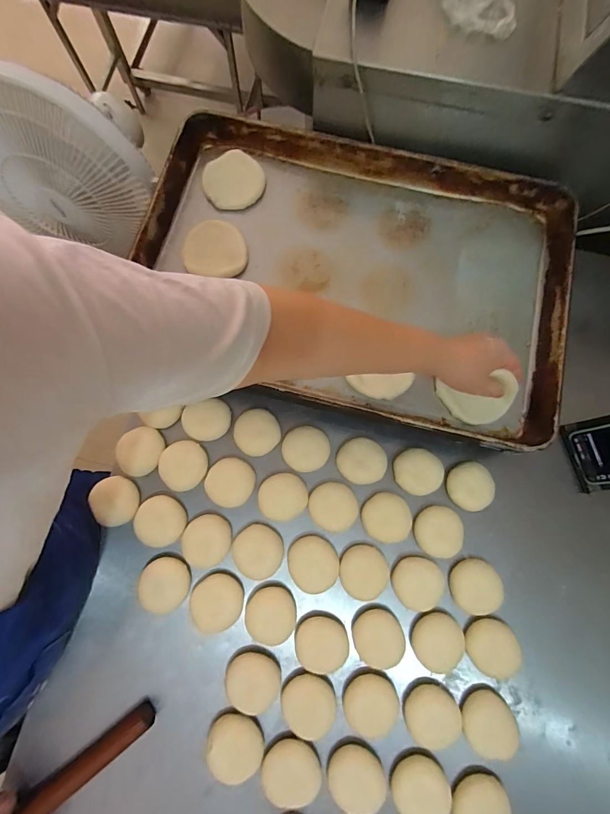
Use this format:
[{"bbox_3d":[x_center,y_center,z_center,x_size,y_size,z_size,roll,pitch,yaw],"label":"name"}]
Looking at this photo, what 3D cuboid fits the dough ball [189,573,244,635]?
[{"bbox_3d":[-0.116,0.258,0.470,0.069,0.013,0.069,0,78,-1],"label":"dough ball"}]

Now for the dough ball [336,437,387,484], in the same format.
[{"bbox_3d":[0.081,0.077,0.509,0.069,0.014,0.063,0,78,-1],"label":"dough ball"}]

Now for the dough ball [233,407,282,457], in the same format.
[{"bbox_3d":[-0.068,0.036,0.514,0.063,0.014,0.064,0,78,-1],"label":"dough ball"}]

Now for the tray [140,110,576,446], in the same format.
[{"bbox_3d":[0.066,-0.193,0.524,0.598,0.059,0.404,13,78,2],"label":"tray"}]

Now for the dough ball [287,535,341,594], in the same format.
[{"bbox_3d":[0.011,0.211,0.481,0.064,0.014,0.071,-4,78,-2],"label":"dough ball"}]

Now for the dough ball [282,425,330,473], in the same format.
[{"bbox_3d":[0.001,0.060,0.514,0.066,0.017,0.061,0,78,-1],"label":"dough ball"}]

